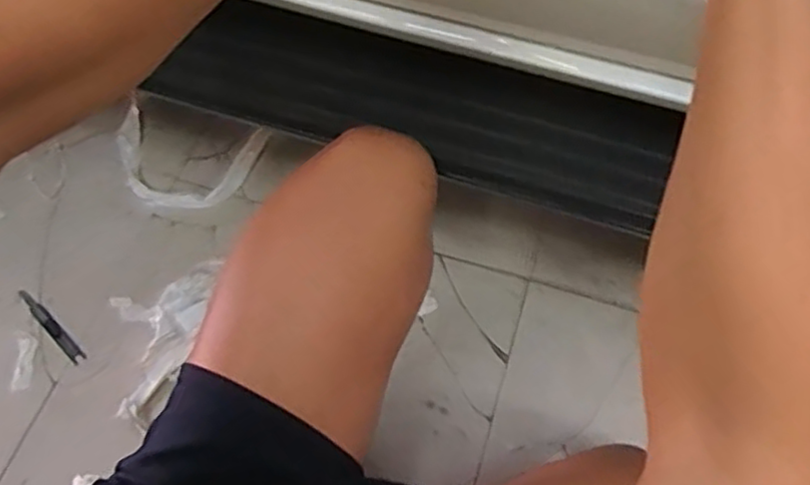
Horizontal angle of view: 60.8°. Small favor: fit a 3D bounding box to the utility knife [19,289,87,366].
[{"bbox_3d":[-0.529,0.125,1.032,0.162,0.012,0.021,41,68,19],"label":"utility knife"}]

